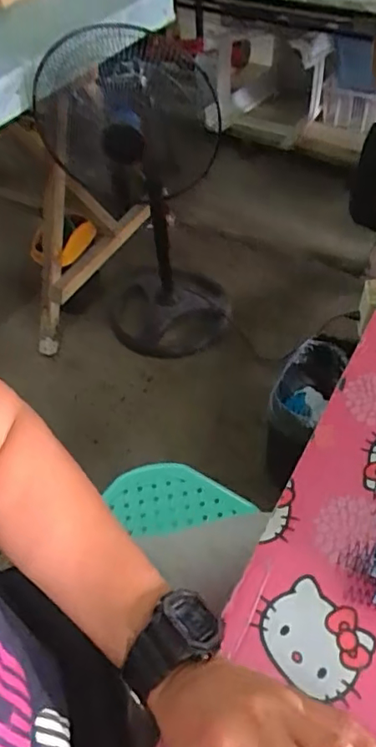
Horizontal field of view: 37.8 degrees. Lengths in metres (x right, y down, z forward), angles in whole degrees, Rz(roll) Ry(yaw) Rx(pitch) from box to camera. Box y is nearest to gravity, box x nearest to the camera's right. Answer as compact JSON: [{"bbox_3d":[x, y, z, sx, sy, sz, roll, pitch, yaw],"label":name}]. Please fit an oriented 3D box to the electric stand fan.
[{"bbox_3d":[-0.118,-0.466,1.533,0.423,0.879,0.346,-6,50,0],"label":"electric stand fan"}]

